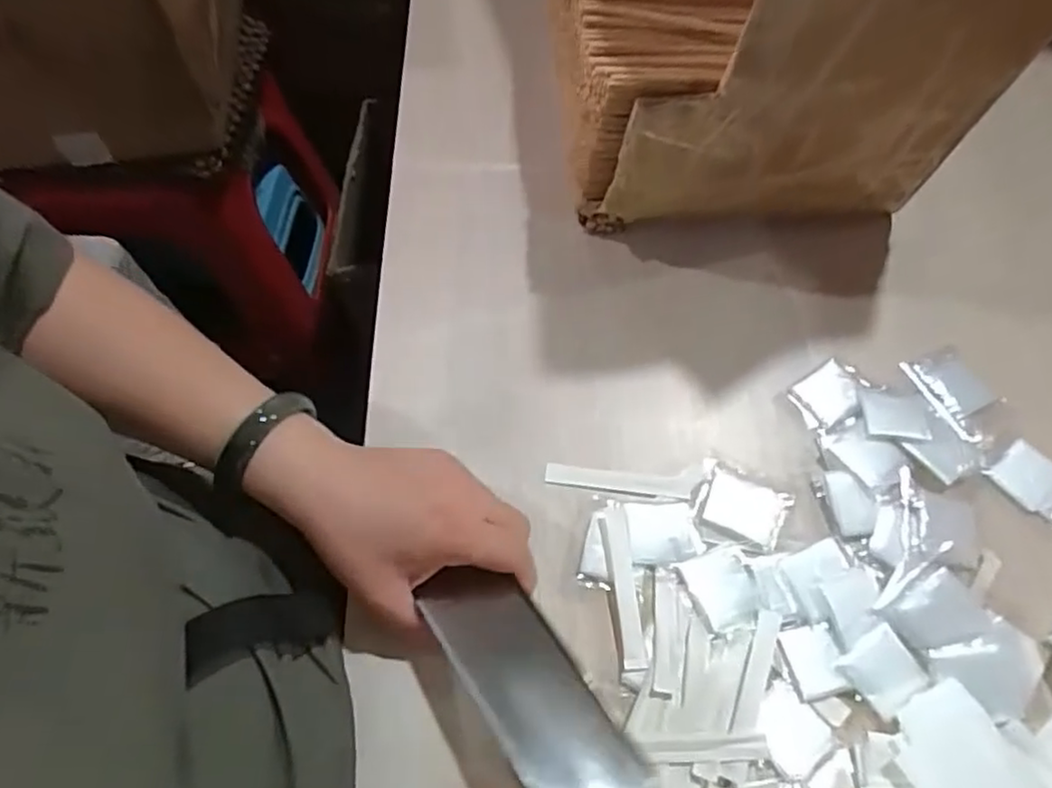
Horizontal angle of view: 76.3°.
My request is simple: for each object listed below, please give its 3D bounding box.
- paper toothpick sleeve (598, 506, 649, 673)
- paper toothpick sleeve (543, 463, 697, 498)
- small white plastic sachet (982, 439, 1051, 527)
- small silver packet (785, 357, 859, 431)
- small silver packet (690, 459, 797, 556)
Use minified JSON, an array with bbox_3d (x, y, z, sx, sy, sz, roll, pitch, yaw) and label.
[{"bbox_3d":[0.057,0.115,0.399,0.016,0.004,0.093,-11,64,9],"label":"paper toothpick sleeve"},{"bbox_3d":[0.061,0.056,0.430,0.096,0.004,0.016,4,64,5],"label":"paper toothpick sleeve"},{"bbox_3d":[0.326,0.058,0.430,0.043,0.009,0.050,-37,68,-15],"label":"small white plastic sachet"},{"bbox_3d":[0.205,0.000,0.455,0.053,0.005,0.036,-33,67,-13],"label":"small silver packet"},{"bbox_3d":[0.135,0.072,0.419,0.054,0.004,0.049,17,66,11],"label":"small silver packet"}]

